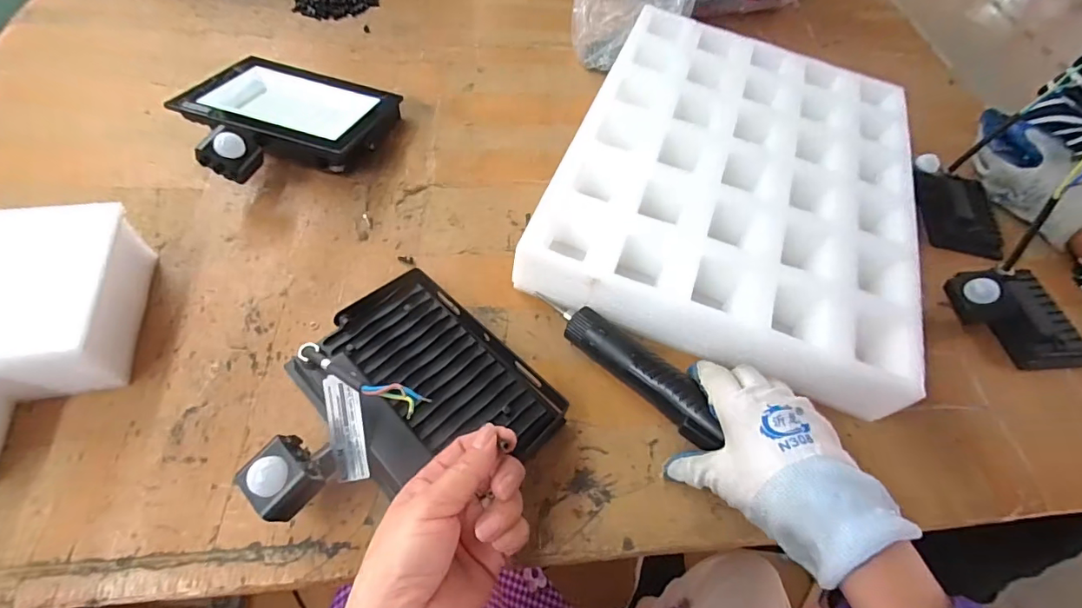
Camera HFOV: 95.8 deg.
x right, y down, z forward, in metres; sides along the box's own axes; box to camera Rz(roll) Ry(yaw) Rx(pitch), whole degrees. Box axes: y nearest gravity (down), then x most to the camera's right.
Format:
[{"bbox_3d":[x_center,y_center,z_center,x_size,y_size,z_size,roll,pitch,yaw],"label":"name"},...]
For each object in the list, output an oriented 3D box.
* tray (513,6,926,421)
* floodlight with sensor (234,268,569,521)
[{"bbox_3d":[0.202,-0.139,0.494,0.317,0.046,0.427,20,58,7],"label":"tray"},{"bbox_3d":[-0.107,0.070,0.352,0.187,0.053,0.178,-38,68,-25],"label":"floodlight with sensor"}]

